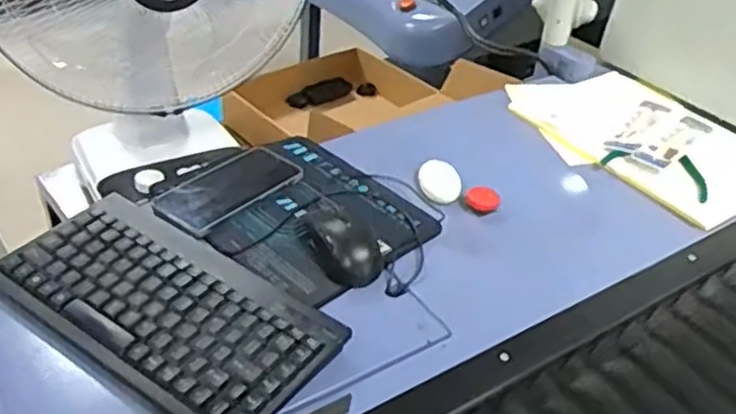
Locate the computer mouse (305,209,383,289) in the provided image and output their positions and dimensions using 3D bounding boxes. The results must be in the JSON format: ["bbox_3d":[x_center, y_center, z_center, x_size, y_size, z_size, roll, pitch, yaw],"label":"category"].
[{"bbox_3d":[-0.022,0.035,0.694,0.056,0.032,0.093,-12,40,-23],"label":"computer mouse"}]

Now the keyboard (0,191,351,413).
[{"bbox_3d":[-0.172,0.082,0.609,0.282,0.024,0.149,26,41,25],"label":"keyboard"}]

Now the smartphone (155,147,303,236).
[{"bbox_3d":[-0.144,-0.022,0.766,0.071,0.015,0.173,36,42,17],"label":"smartphone"}]

